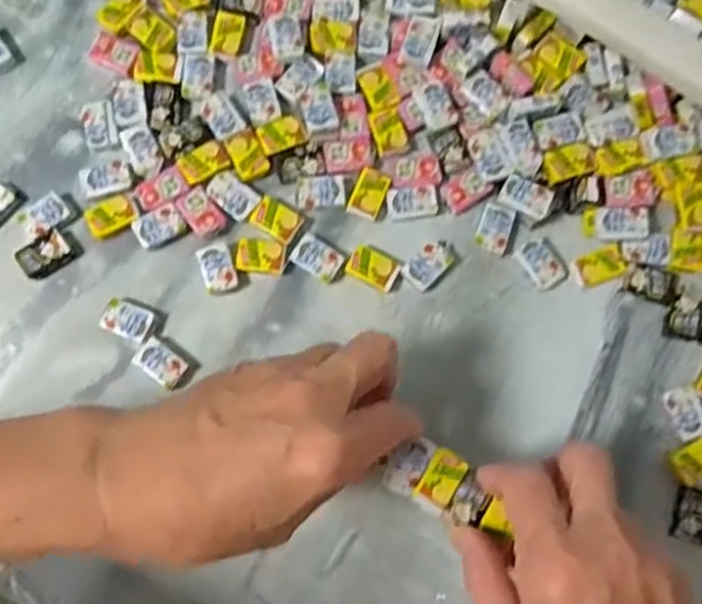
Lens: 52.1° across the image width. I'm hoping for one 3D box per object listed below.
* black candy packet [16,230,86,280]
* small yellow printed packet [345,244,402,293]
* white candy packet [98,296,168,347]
[{"bbox_3d":[-0.160,-0.026,0.380,0.031,0.005,0.019,-33,81,-5],"label":"black candy packet"},{"bbox_3d":[0.012,-0.018,0.381,0.026,0.007,0.018,28,81,5],"label":"small yellow printed packet"},{"bbox_3d":[-0.114,0.009,0.375,0.030,0.008,0.021,23,81,5],"label":"white candy packet"}]

